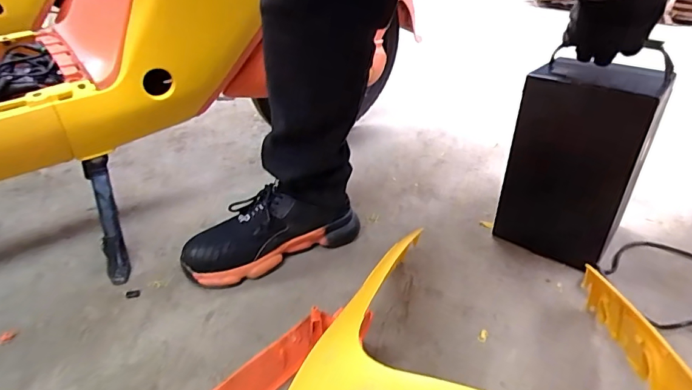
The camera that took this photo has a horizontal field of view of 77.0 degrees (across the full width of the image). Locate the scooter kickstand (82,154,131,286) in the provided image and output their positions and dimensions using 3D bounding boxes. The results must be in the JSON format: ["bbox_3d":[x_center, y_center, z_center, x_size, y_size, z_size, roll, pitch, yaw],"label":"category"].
[{"bbox_3d":[-0.343,0.038,0.628,0.032,0.181,0.041,-14,-8,-20],"label":"scooter kickstand"}]

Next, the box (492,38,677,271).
[{"bbox_3d":[0.324,-0.043,0.624,0.150,0.265,0.103,28,42,36],"label":"box"}]

